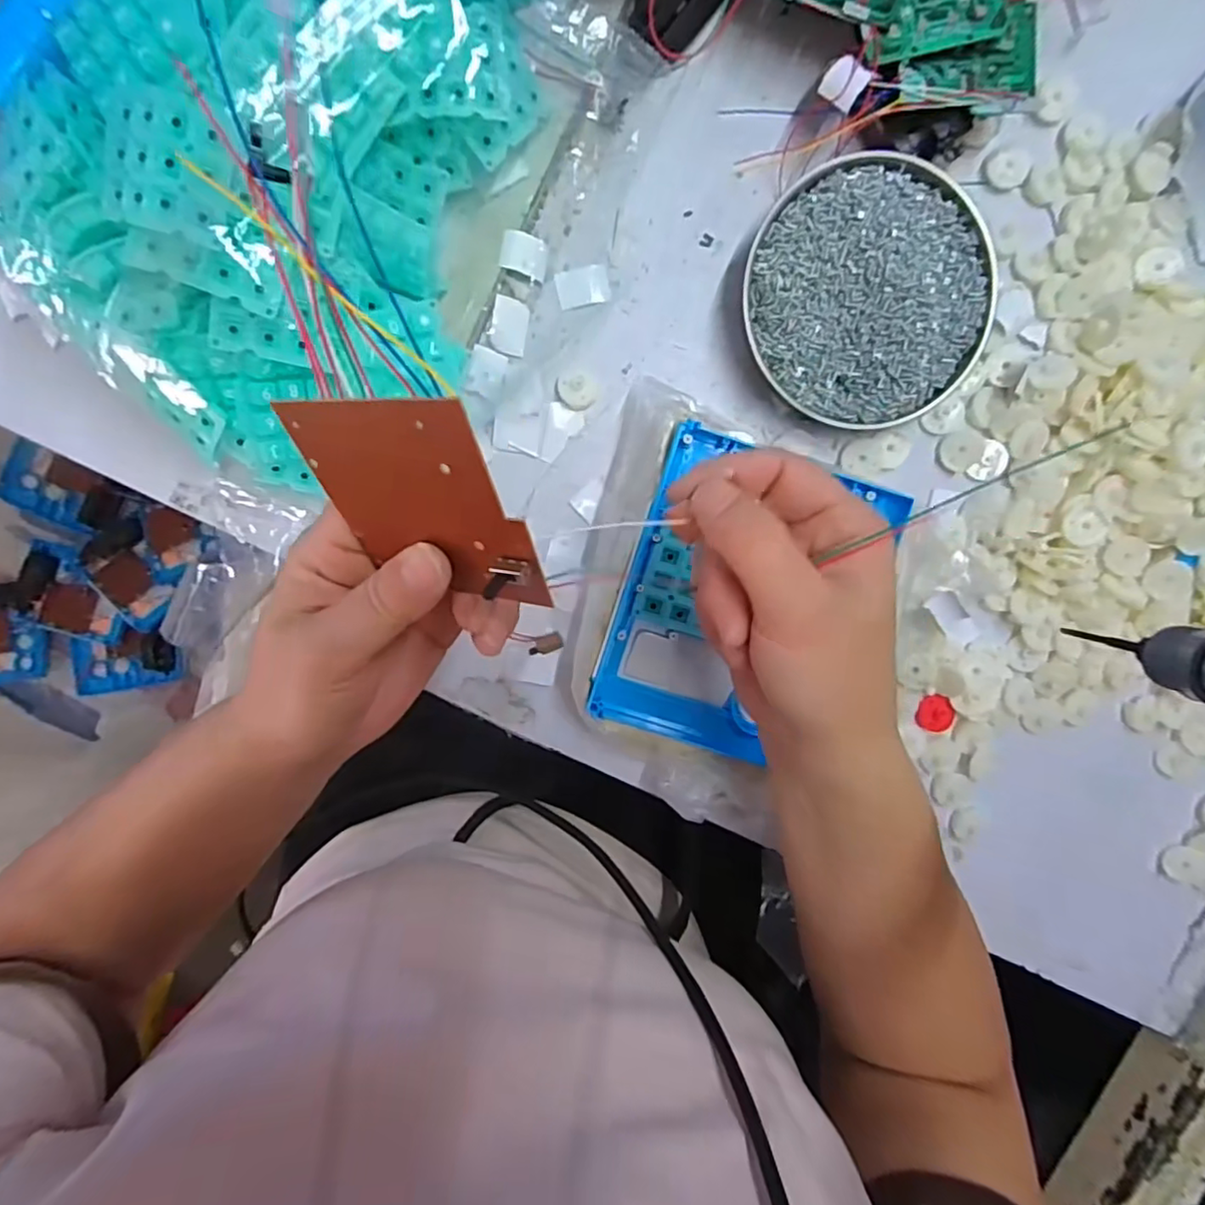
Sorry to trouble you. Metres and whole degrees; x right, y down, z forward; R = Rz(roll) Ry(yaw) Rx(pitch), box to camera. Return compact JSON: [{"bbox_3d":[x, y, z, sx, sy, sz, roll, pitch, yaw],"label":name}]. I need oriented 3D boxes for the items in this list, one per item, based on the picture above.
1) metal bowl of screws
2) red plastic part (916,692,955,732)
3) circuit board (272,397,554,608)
[{"bbox_3d":[0.145,-0.167,0.341,0.132,0.032,0.132,0,97,-2],"label":"metal bowl of screws"},{"bbox_3d":[0.205,0.069,0.382,0.022,0.004,0.024,0,97,-2],"label":"red plastic part"},{"bbox_3d":[-0.058,-0.030,0.189,0.075,0.009,0.065,10,138,28],"label":"circuit board"}]

